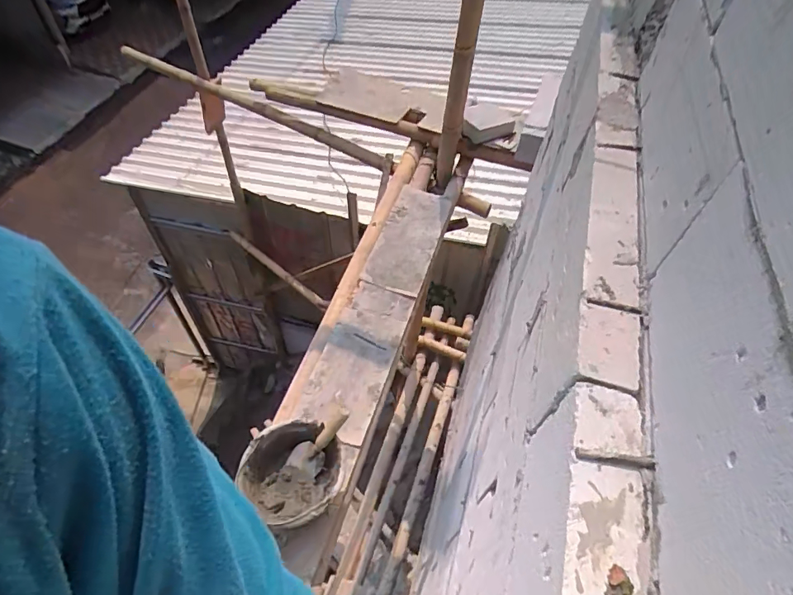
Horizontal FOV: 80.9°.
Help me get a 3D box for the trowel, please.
[{"bbox_3d":[-0.200,0.381,1.230,0.088,0.232,0.036,41,16,24],"label":"trowel"}]

